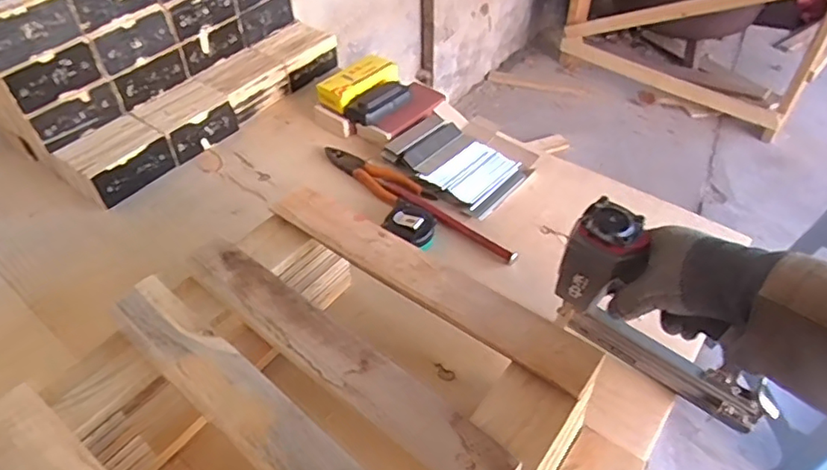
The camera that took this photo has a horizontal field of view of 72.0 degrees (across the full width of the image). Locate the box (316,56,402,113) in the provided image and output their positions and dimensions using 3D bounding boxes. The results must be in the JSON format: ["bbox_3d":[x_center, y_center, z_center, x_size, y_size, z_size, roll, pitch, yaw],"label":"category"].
[{"bbox_3d":[-0.086,-0.245,0.909,0.075,0.032,0.135,31,54,28],"label":"box"}]

